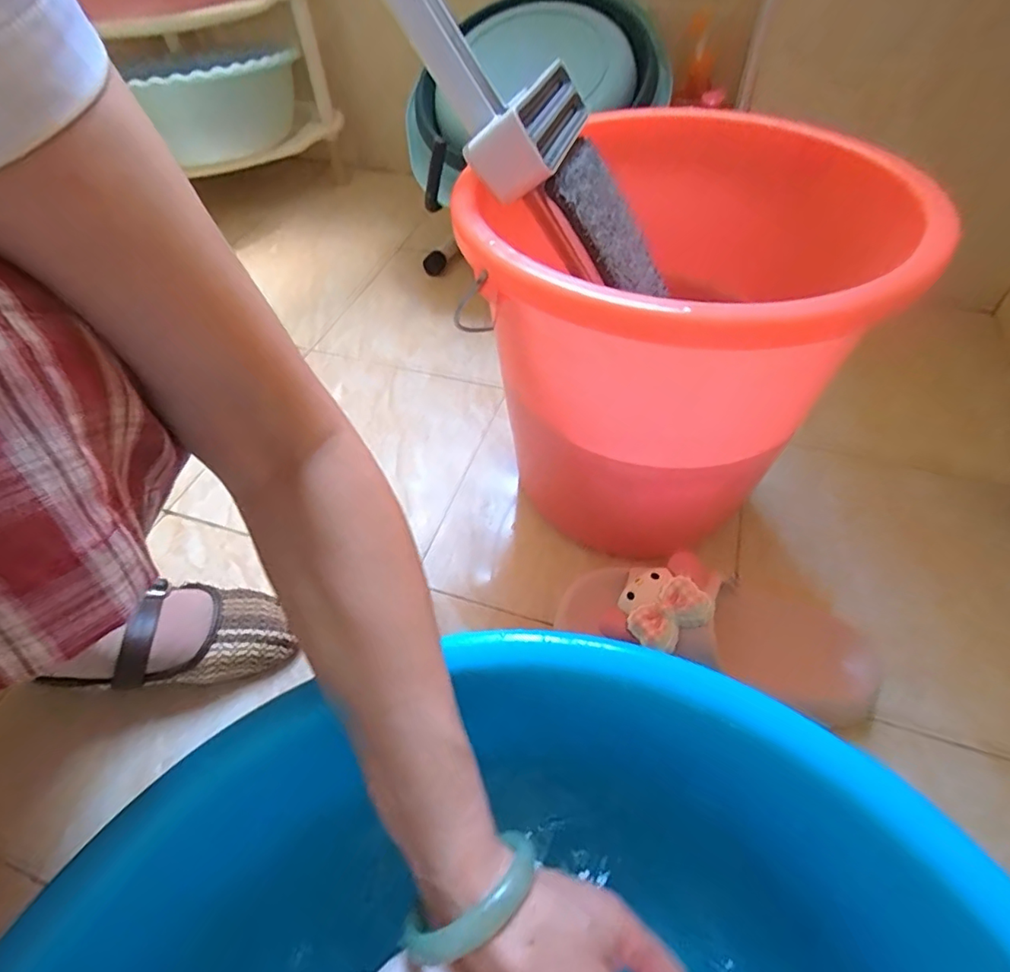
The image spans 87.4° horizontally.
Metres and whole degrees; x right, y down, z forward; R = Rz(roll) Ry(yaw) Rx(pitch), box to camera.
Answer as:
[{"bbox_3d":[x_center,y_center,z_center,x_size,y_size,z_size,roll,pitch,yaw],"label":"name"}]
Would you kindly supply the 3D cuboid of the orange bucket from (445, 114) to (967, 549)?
[{"bbox_3d":[0.137,-0.112,0.478,0.316,0.308,0.296,-38,59,-23],"label":"orange bucket"}]

